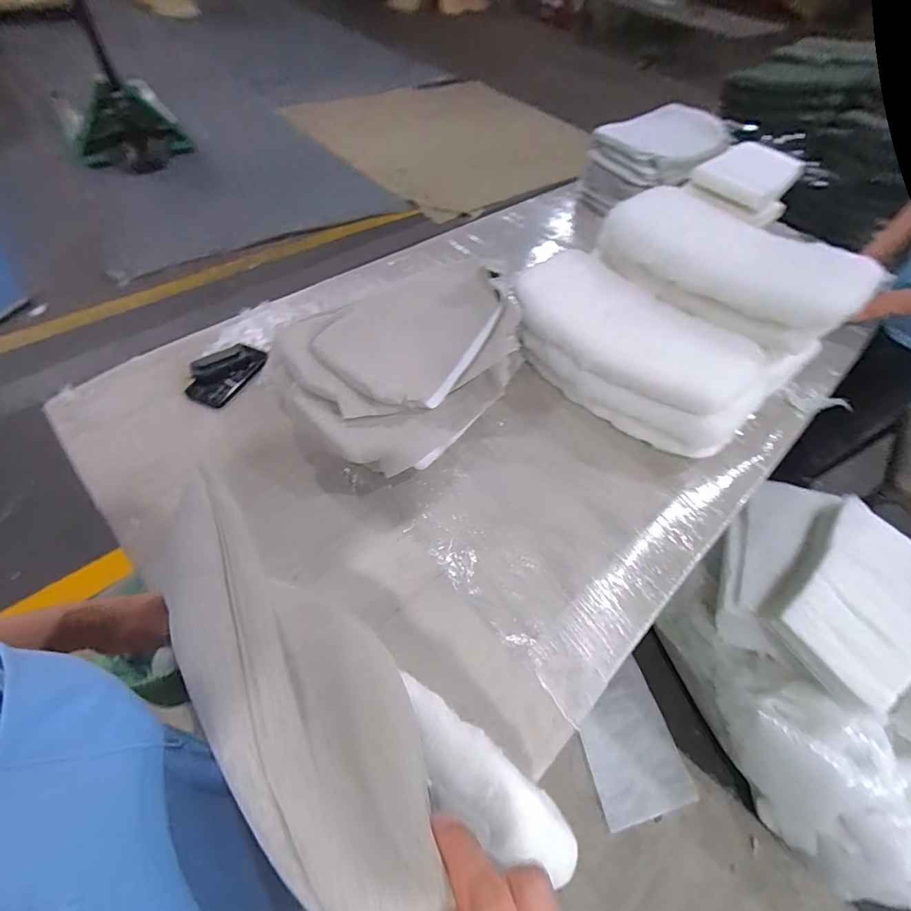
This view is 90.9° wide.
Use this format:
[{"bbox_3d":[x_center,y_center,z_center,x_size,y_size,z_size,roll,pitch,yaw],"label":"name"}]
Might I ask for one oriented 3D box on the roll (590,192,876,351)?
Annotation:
[{"bbox_3d":[0.463,-0.344,0.821,0.451,0.130,0.099,35,61,20],"label":"roll"}]

